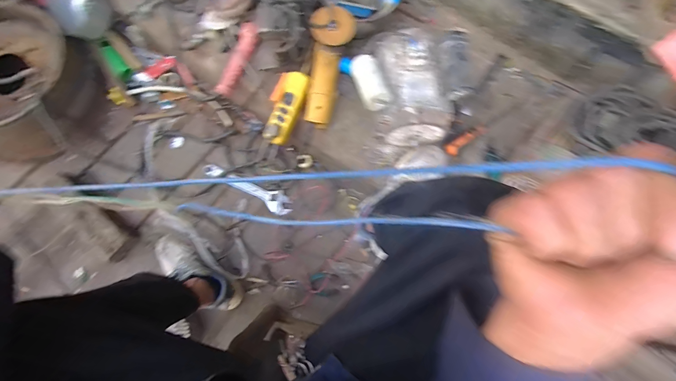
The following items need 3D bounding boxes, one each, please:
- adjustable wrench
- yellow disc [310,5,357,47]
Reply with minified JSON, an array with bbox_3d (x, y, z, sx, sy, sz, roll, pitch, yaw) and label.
[{"bbox_3d":[-0.270,-0.013,0.920,0.293,0.020,0.059,28,79,6],"label":"adjustable wrench"},{"bbox_3d":[-0.011,-0.400,0.749,0.110,0.011,0.084,15,117,12],"label":"yellow disc"}]

